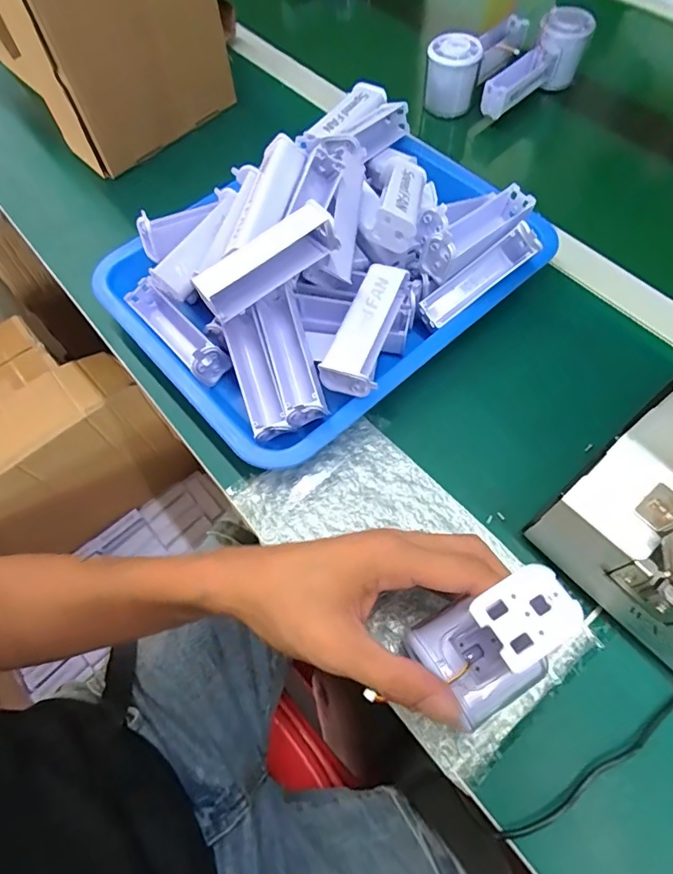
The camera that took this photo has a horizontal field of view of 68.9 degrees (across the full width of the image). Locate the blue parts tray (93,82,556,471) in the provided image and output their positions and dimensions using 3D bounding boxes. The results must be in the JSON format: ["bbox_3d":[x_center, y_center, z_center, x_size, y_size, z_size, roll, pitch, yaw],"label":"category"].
[{"bbox_3d":[-0.007,-0.153,0.391,0.321,0.094,0.254,-37,67,-15],"label":"blue parts tray"}]

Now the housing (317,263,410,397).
[{"bbox_3d":[0.024,-0.080,0.358,0.036,0.030,0.100,20,66,12],"label":"housing"}]

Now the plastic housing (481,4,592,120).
[{"bbox_3d":[0.219,-0.406,0.535,0.041,0.064,0.136,39,71,20],"label":"plastic housing"}]

